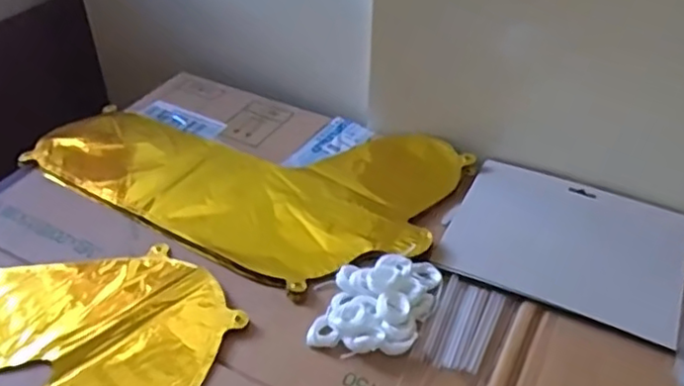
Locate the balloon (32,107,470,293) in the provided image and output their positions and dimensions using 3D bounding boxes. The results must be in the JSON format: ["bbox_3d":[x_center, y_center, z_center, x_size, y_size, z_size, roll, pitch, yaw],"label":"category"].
[{"bbox_3d":[-0.091,-0.036,0.631,0.383,0.010,0.238,22,44,22],"label":"balloon"}]

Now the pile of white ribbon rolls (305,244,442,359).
[{"bbox_3d":[0.029,0.081,0.493,0.075,0.020,0.104,16,42,16],"label":"pile of white ribbon rolls"}]

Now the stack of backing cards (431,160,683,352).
[{"bbox_3d":[0.193,0.040,0.559,0.188,0.009,0.157,18,43,19],"label":"stack of backing cards"}]

